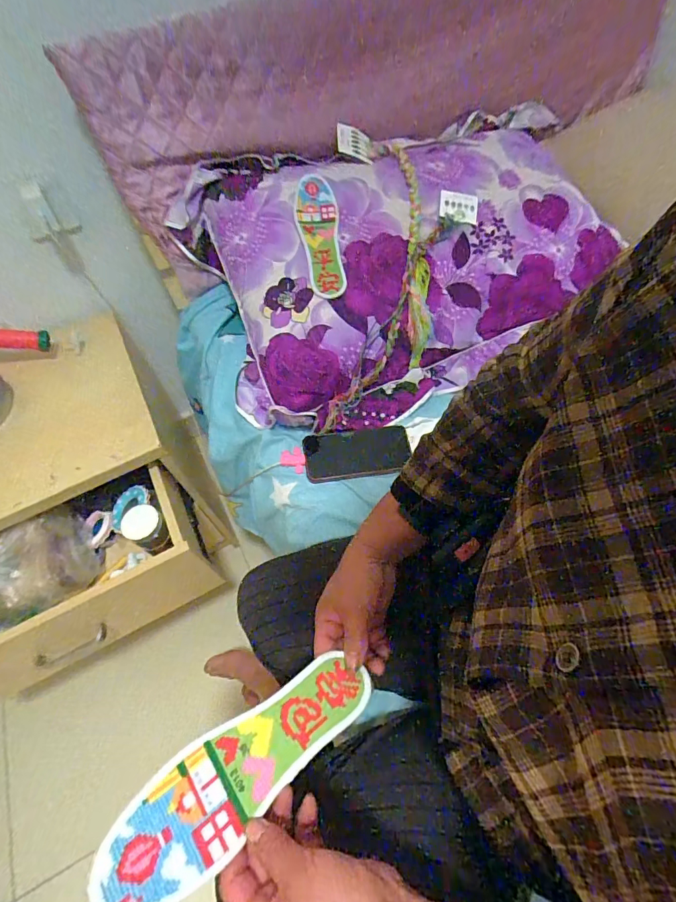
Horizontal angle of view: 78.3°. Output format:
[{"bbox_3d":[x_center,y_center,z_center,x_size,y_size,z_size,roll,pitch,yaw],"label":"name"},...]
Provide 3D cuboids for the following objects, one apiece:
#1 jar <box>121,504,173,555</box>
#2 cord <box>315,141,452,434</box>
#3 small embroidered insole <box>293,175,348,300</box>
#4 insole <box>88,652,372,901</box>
[{"bbox_3d":[-0.297,0.124,0.656,0.054,0.068,0.054,-2,58,3],"label":"jar"},{"bbox_3d":[0.090,-0.274,0.678,0.142,0.060,0.529,14,83,13],"label":"cord"},{"bbox_3d":[-0.030,-0.342,0.655,0.068,0.012,0.216,-3,78,-13],"label":"small embroidered insole"},{"bbox_3d":[-0.063,0.228,0.304,0.205,0.007,0.061,-25,58,-34],"label":"insole"}]

